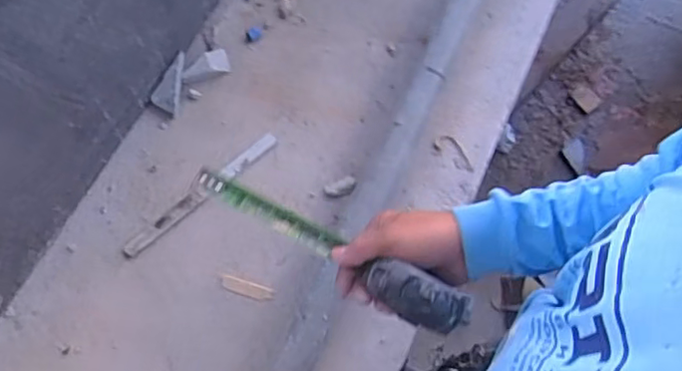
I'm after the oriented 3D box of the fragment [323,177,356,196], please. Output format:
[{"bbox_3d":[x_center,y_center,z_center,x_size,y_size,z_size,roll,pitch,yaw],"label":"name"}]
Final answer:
[{"bbox_3d":[0.000,0.003,0.787,0.042,0.005,0.020,-26,72,-12],"label":"fragment"}]

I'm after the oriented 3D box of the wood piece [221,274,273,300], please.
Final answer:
[{"bbox_3d":[-0.114,0.124,0.739,0.064,0.005,0.018,16,69,4],"label":"wood piece"}]

